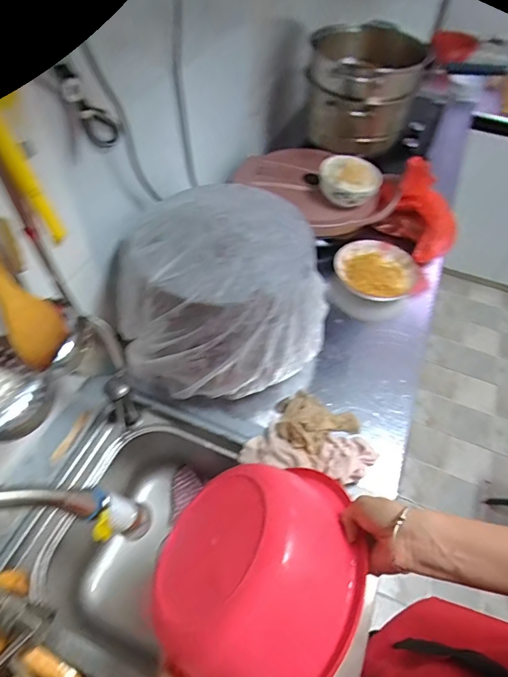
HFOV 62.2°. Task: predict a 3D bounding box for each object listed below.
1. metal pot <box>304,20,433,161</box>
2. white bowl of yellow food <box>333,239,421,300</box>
[{"bbox_3d":[0.279,-0.653,1.106,0.279,0.217,0.343,12,53,6],"label":"metal pot"},{"bbox_3d":[0.288,-0.164,1.007,0.180,0.048,0.182,2,53,-2],"label":"white bowl of yellow food"}]

